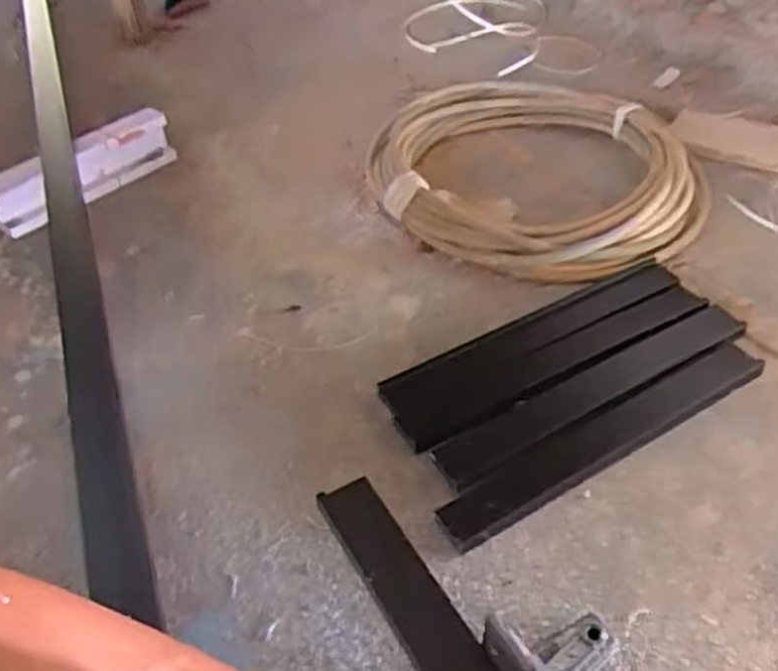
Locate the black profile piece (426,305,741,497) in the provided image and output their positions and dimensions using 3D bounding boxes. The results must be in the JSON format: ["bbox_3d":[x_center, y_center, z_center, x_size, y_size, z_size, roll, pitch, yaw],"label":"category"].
[{"bbox_3d":[0.212,0.052,0.811,0.370,0.022,0.058,-24,46,-19],"label":"black profile piece"}]

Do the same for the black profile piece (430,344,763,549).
[{"bbox_3d":[0.216,0.103,0.787,0.383,0.021,0.059,-25,47,-20],"label":"black profile piece"}]

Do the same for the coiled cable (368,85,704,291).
[{"bbox_3d":[0.196,-0.240,1.121,0.494,0.054,0.400,31,54,32],"label":"coiled cable"}]

